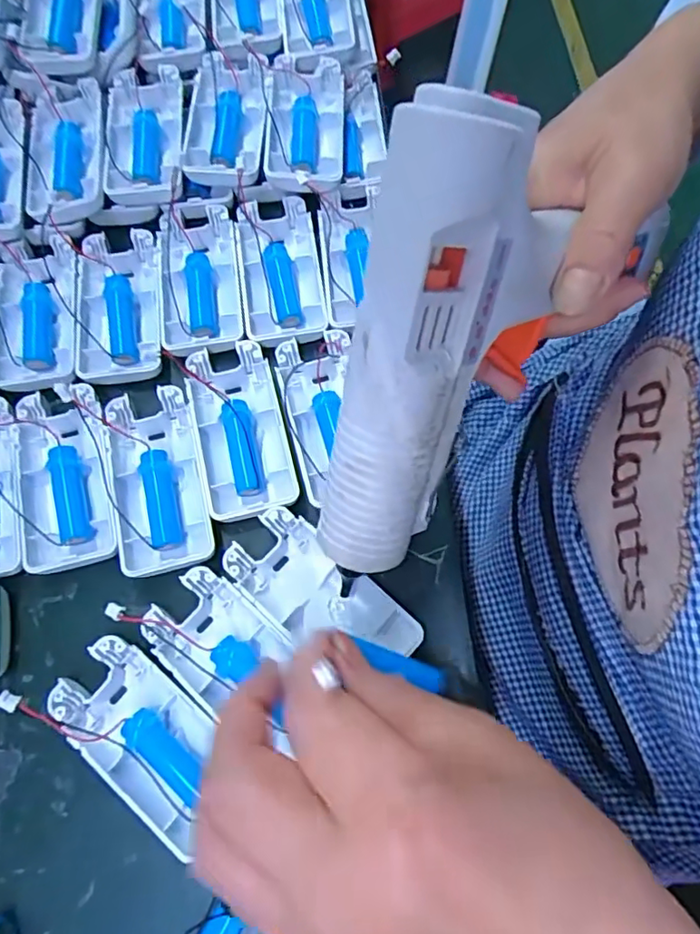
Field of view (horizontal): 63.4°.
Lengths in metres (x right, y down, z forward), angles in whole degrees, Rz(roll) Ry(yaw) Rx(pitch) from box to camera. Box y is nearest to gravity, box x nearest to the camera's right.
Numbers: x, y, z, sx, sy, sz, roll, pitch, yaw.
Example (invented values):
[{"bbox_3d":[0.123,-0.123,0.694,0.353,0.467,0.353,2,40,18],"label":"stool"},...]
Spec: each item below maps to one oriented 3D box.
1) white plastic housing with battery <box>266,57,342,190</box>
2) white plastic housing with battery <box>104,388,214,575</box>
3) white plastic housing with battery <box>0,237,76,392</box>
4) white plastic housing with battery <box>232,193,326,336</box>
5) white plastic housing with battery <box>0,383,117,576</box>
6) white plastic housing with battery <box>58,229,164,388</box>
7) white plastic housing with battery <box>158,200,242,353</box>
[{"bbox_3d":[-0.026,-0.206,0.336,0.043,0.029,0.095,-1,71,2],"label":"white plastic housing with battery"},{"bbox_3d":[-0.096,0.007,0.284,0.045,0.015,0.091,-15,71,-3],"label":"white plastic housing with battery"},{"bbox_3d":[-0.178,-0.083,0.316,0.050,0.024,0.092,-10,71,-1],"label":"white plastic housing with battery"},{"bbox_3d":[-0.041,-0.115,0.325,0.044,0.018,0.099,-9,71,-1],"label":"white plastic housing with battery"},{"bbox_3d":[-0.146,0.005,0.284,0.041,0.018,0.097,-23,71,-6],"label":"white plastic housing with battery"},{"bbox_3d":[-0.131,-0.090,0.319,0.049,0.024,0.097,-10,71,-2],"label":"white plastic housing with battery"},{"bbox_3d":[-0.086,-0.108,0.323,0.042,0.015,0.096,-9,71,-1],"label":"white plastic housing with battery"}]

